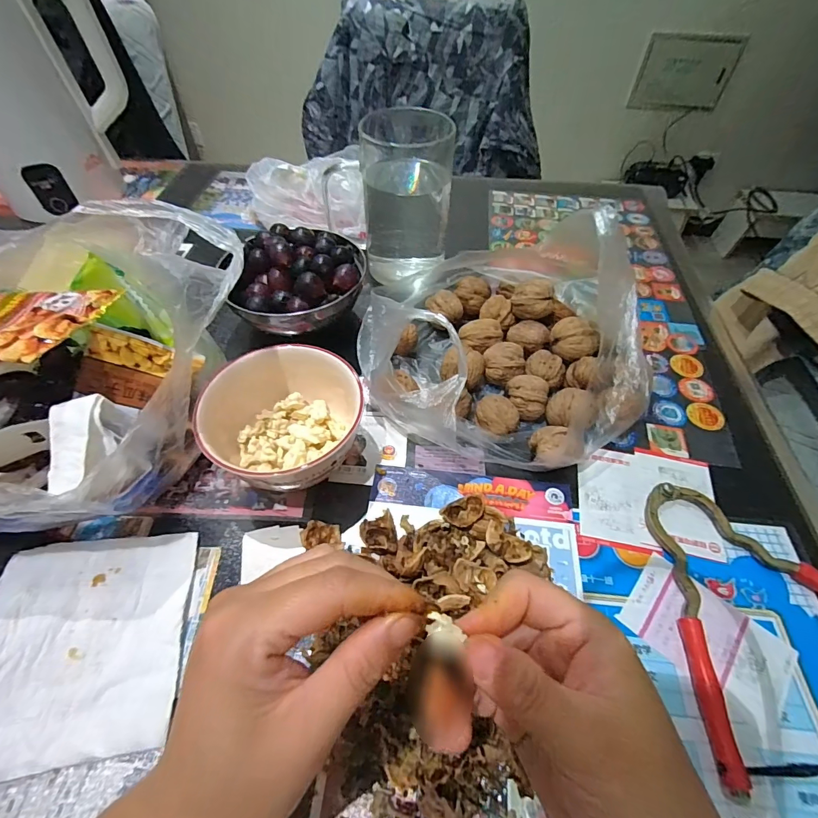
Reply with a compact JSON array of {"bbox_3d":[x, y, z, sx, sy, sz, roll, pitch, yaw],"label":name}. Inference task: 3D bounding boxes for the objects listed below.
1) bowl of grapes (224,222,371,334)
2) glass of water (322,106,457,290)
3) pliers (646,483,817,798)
[{"bbox_3d":[-0.108,-0.131,0.413,0.128,0.060,0.119,0,53,0],"label":"bowl of grapes"},{"bbox_3d":[-0.022,-0.215,0.434,0.126,0.137,0.084,5,53,3],"label":"glass of water"},{"bbox_3d":[0.246,0.133,0.270,0.151,0.014,0.171,2,53,1],"label":"pliers"}]

